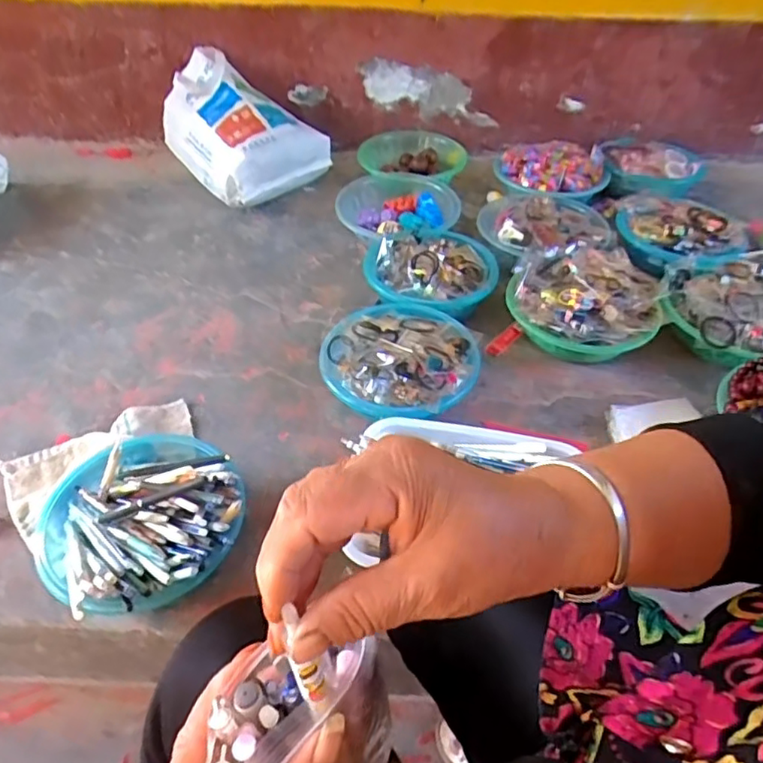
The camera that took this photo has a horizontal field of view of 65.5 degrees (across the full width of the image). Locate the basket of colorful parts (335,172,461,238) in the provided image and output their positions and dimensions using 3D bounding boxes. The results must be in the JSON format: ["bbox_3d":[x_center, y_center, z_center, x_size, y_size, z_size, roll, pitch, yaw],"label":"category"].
[{"bbox_3d":[0.034,-0.336,1.208,0.245,0.070,0.252,1,45,-1],"label":"basket of colorful parts"}]

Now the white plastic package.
[{"bbox_3d":[-0.324,-0.578,1.355,0.259,0.217,0.344,-32,54,-29],"label":"white plastic package"}]

